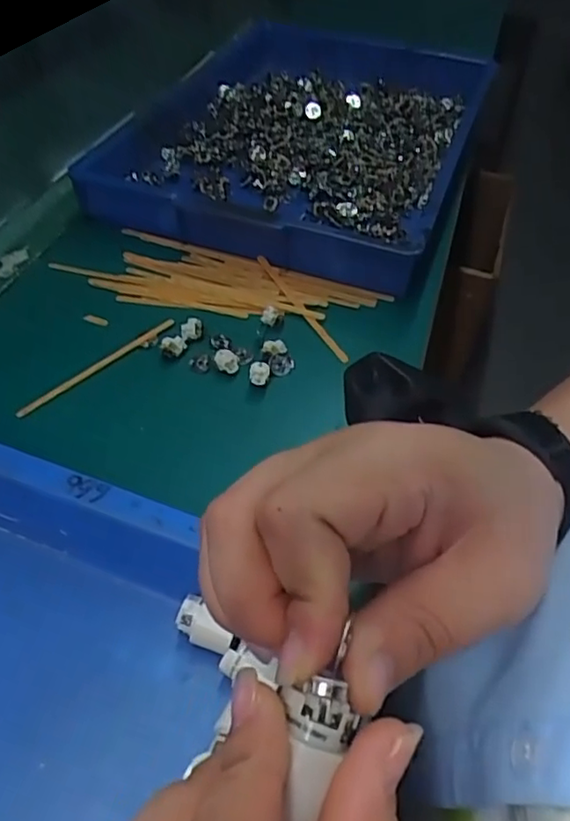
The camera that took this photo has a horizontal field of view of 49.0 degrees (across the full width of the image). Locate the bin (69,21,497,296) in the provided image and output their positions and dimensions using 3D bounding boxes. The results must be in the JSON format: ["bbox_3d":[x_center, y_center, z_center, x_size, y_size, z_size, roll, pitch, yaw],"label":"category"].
[{"bbox_3d":[0.026,-0.281,0.617,0.305,0.049,0.447,15,48,12],"label":"bin"}]

